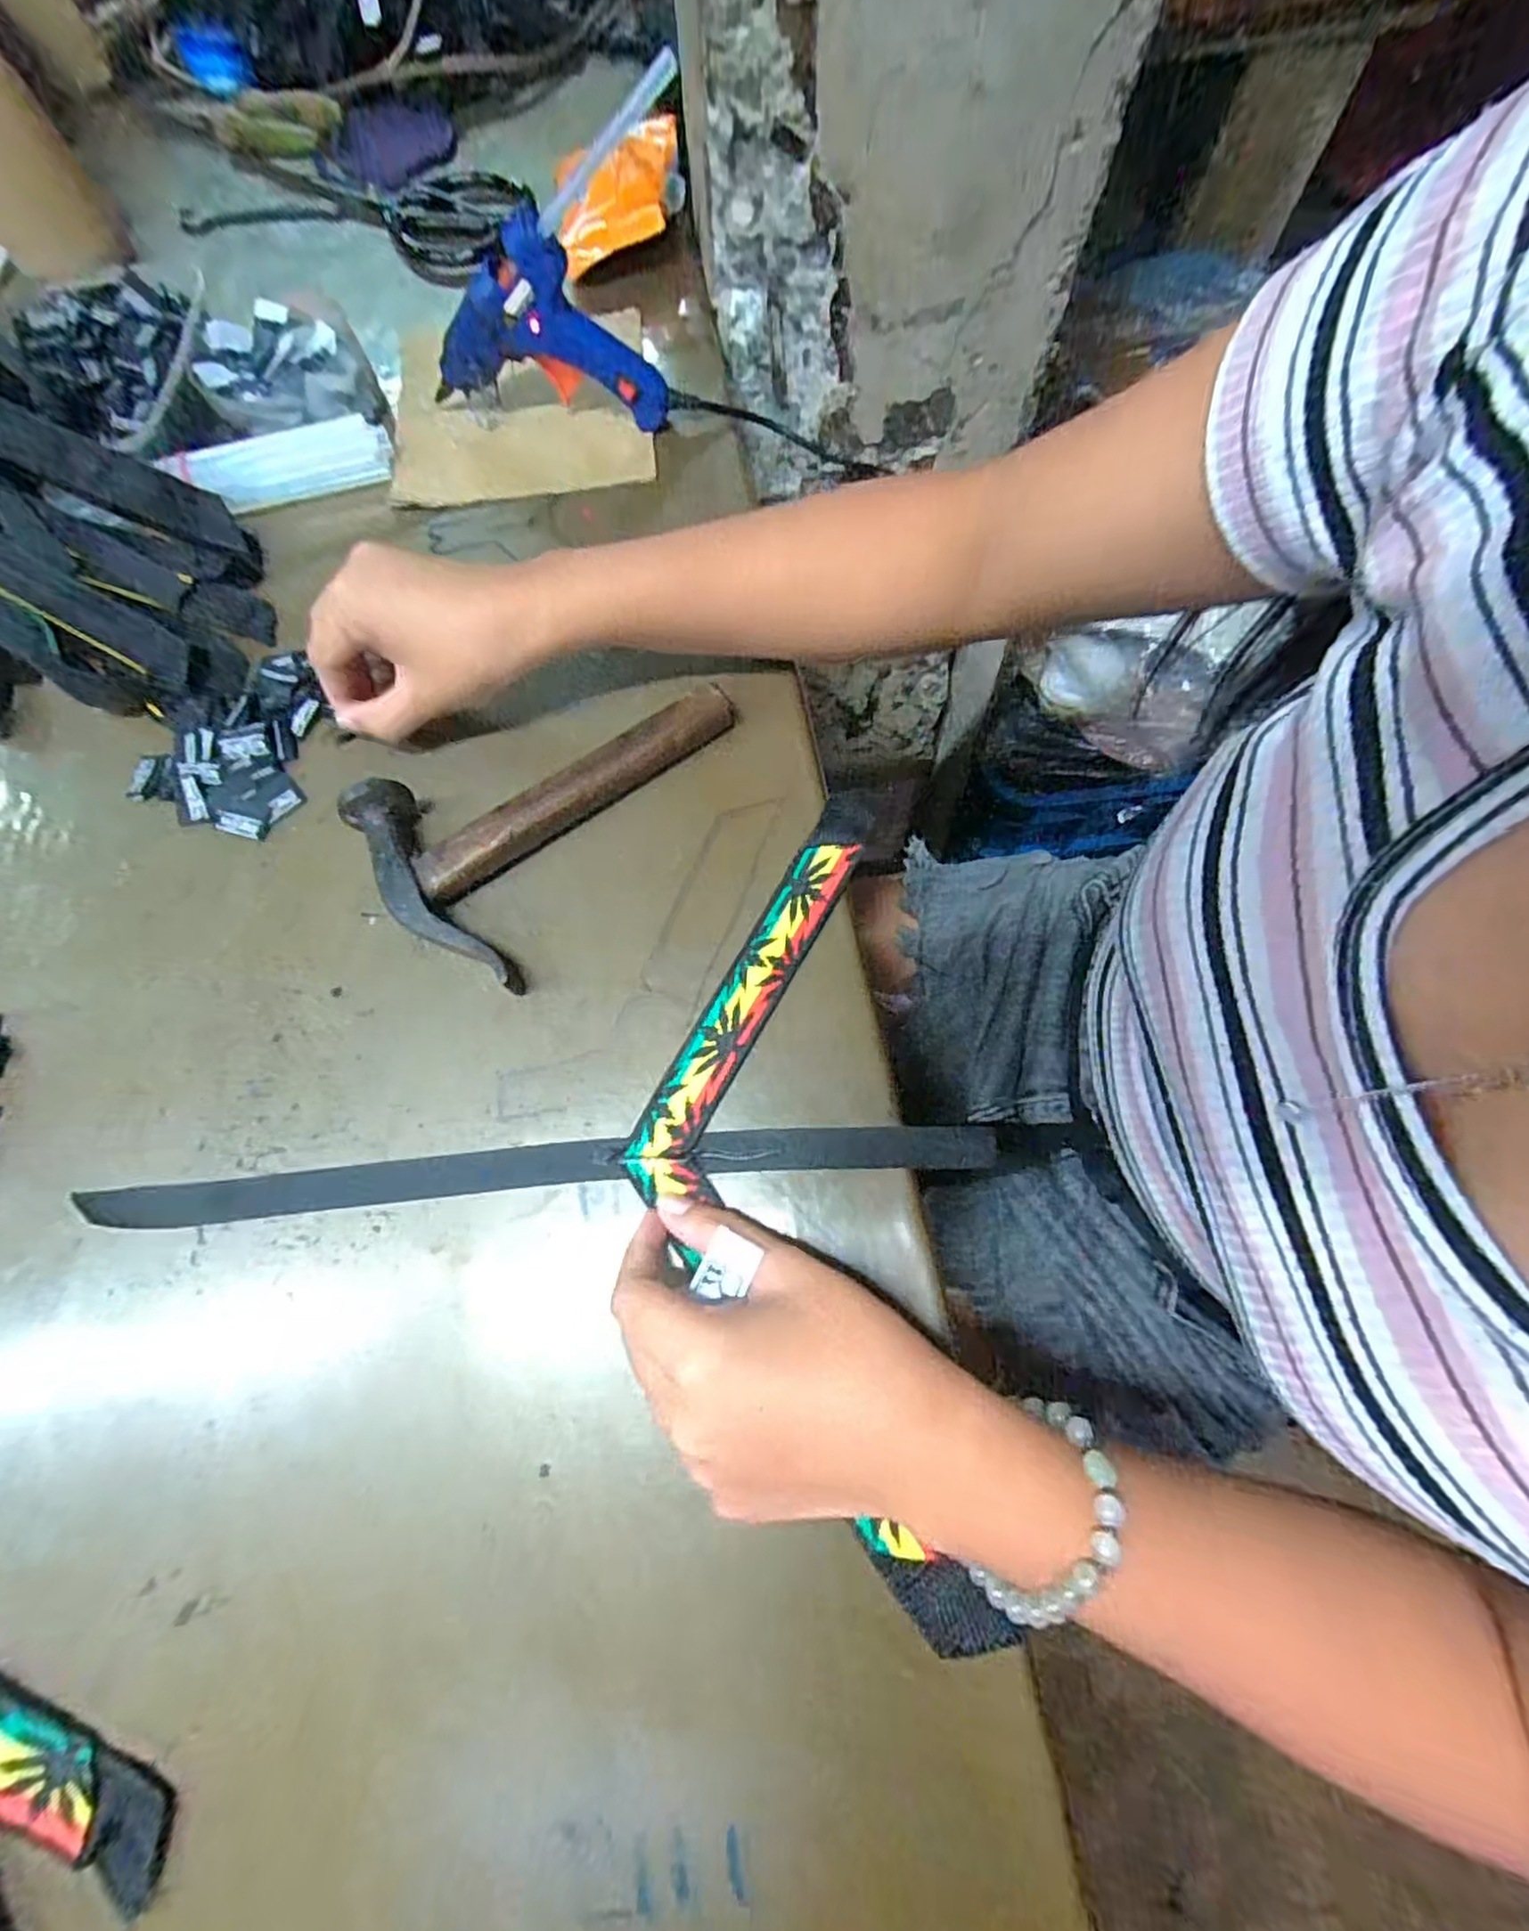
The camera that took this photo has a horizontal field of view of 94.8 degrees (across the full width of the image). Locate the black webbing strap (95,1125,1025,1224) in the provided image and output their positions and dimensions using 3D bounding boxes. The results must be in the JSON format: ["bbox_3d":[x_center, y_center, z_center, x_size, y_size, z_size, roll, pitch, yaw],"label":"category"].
[{"bbox_3d":[-0.090,0.085,0.291,0.365,0.007,0.021,-4,70,0],"label":"black webbing strap"}]

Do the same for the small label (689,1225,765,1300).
[{"bbox_3d":[-0.014,0.106,0.249,0.020,0.004,0.020,11,64,36],"label":"small label"}]

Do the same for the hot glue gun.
[{"bbox_3d":[-0.132,-0.361,0.403,0.142,0.092,0.029,0,70,1],"label":"hot glue gun"}]

